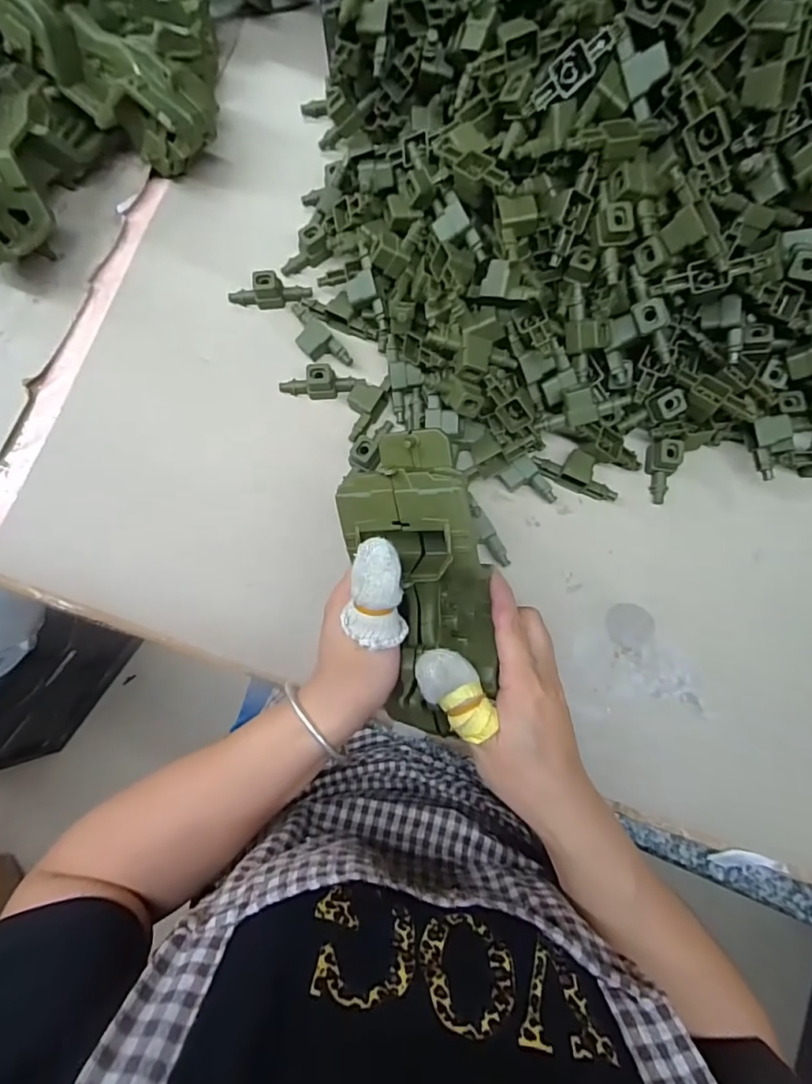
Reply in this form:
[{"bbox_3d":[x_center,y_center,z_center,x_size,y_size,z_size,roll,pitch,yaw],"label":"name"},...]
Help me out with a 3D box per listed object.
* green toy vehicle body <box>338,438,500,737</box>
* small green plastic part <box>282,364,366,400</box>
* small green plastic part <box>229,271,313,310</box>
[{"bbox_3d":[0.010,0.020,0.311,0.073,0.056,0.158,-13,103,0],"label":"green toy vehicle body"},{"bbox_3d":[-0.067,-0.127,0.418,0.066,0.020,0.020,0,81,2],"label":"small green plastic part"},{"bbox_3d":[-0.112,-0.205,0.435,0.066,0.023,0.021,5,81,3],"label":"small green plastic part"}]

